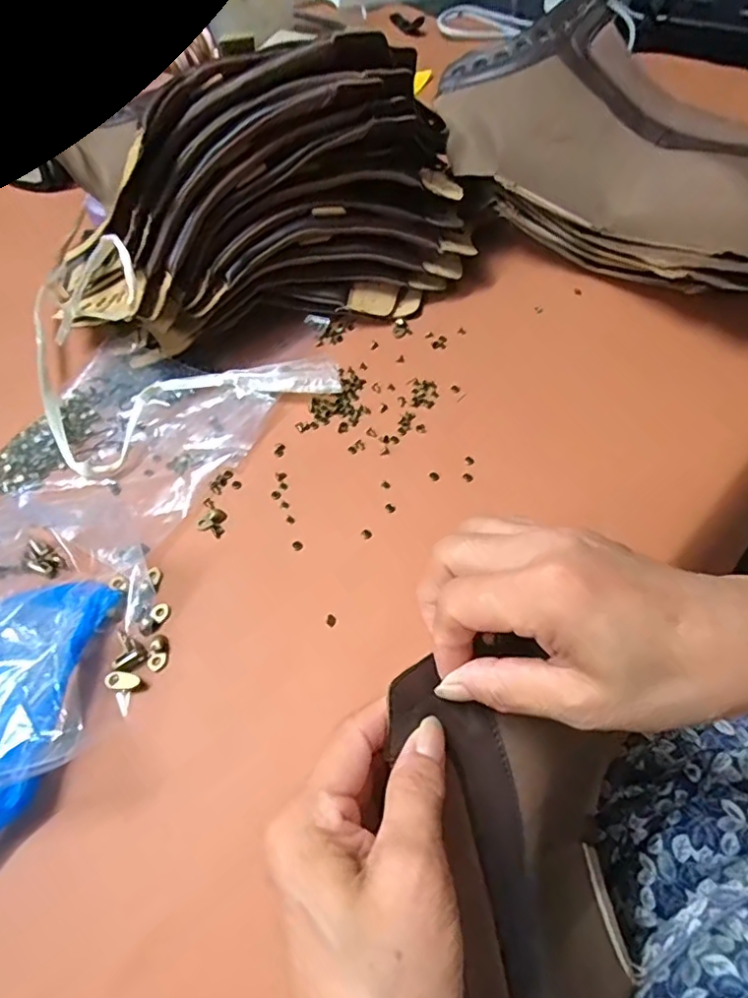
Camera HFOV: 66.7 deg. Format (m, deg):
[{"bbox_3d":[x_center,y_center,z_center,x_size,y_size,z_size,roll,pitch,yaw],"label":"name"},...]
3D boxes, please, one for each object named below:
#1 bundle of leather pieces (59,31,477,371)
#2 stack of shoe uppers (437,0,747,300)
[{"bbox_3d":[-0.074,-0.192,0.383,0.299,0.145,0.100,-20,57,-7],"label":"bundle of leather pieces"},{"bbox_3d":[0.188,-0.225,0.379,0.315,0.080,0.143,38,67,23],"label":"stack of shoe uppers"}]

